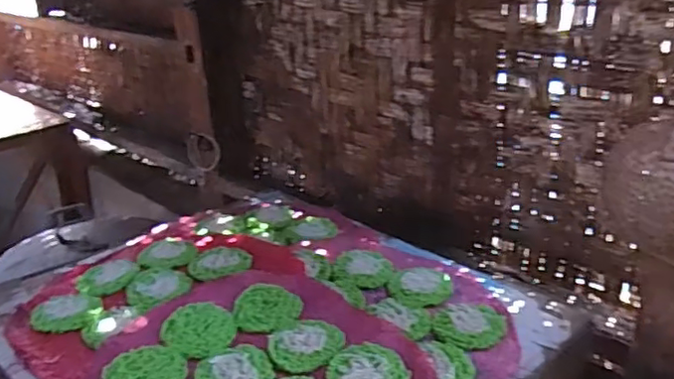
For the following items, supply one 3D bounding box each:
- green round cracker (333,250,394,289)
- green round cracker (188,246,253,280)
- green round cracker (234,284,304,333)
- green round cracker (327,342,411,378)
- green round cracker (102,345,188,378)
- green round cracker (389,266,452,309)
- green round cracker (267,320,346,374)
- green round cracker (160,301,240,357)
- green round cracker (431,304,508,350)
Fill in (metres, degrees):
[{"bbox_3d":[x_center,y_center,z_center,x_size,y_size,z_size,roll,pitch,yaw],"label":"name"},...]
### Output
[{"bbox_3d":[0.036,0.105,0.838,0.077,0.006,0.082,-1,23,0],"label":"green round cracker"},{"bbox_3d":[-0.160,0.101,0.850,0.071,0.011,0.085,16,29,36],"label":"green round cracker"},{"bbox_3d":[-0.082,0.138,0.743,0.076,0.016,0.072,-1,23,0],"label":"green round cracker"},{"bbox_3d":[0.034,0.187,0.642,0.080,0.009,0.081,-1,23,0],"label":"green round cracker"},{"bbox_3d":[-0.198,0.190,0.642,0.081,0.015,0.074,-1,23,0],"label":"green round cracker"},{"bbox_3d":[0.106,0.124,0.798,0.078,0.005,0.088,5,24,16],"label":"green round cracker"},{"bbox_3d":[-0.031,0.168,0.680,0.071,0.013,0.077,-1,23,0],"label":"green round cracker"},{"bbox_3d":[-0.157,0.158,0.711,0.079,0.015,0.086,-1,23,0],"label":"green round cracker"},{"bbox_3d":[0.153,0.157,0.722,0.081,0.006,0.082,-1,23,0],"label":"green round cracker"}]

